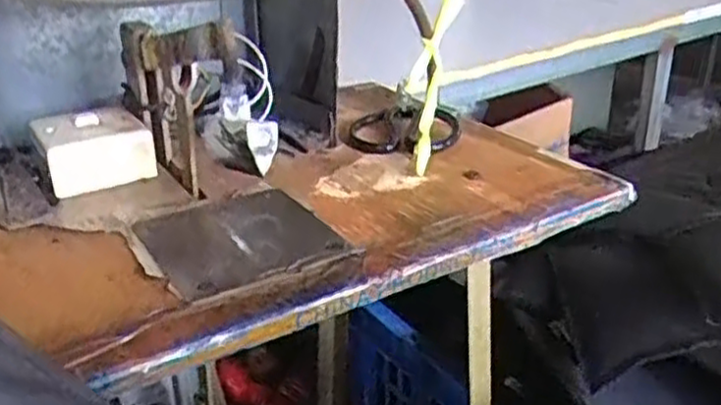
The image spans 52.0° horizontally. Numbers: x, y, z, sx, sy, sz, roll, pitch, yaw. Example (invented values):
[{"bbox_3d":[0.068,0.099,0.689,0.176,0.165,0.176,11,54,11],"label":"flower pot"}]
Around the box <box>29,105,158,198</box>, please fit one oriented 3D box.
[{"bbox_3d":[-0.231,-0.049,0.646,0.088,0.044,0.083,-15,29,-27],"label":"box"}]

